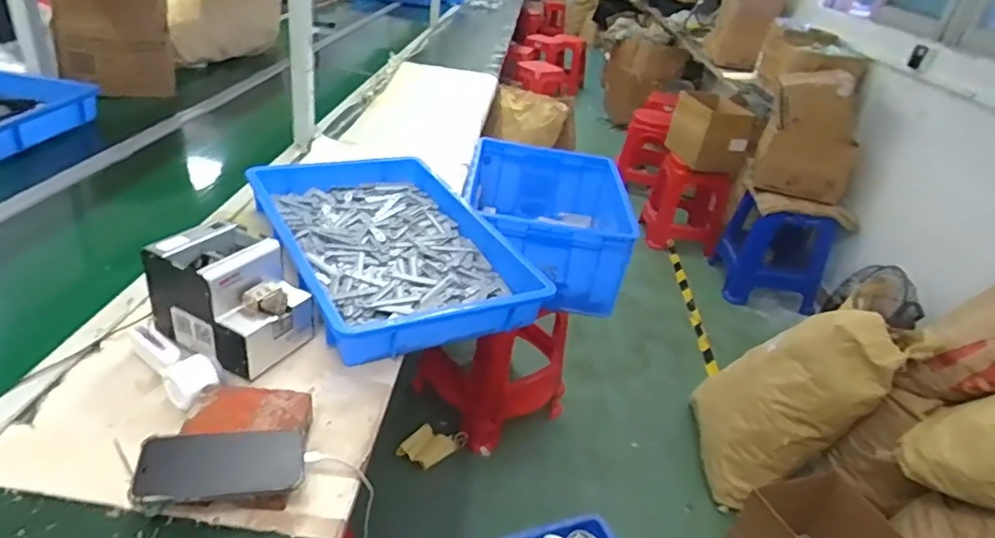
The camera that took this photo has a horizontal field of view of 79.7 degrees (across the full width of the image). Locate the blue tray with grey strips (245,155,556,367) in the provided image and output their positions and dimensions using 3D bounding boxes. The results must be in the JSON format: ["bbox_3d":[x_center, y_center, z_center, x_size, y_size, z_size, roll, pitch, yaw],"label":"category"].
[{"bbox_3d":[-0.197,-0.055,1.107,0.386,0.104,0.546,-9,35,-29],"label":"blue tray with grey strips"}]

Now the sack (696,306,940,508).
[{"bbox_3d":[0.823,0.349,1.677,0.230,0.669,0.321,6,40,-46],"label":"sack"}]

